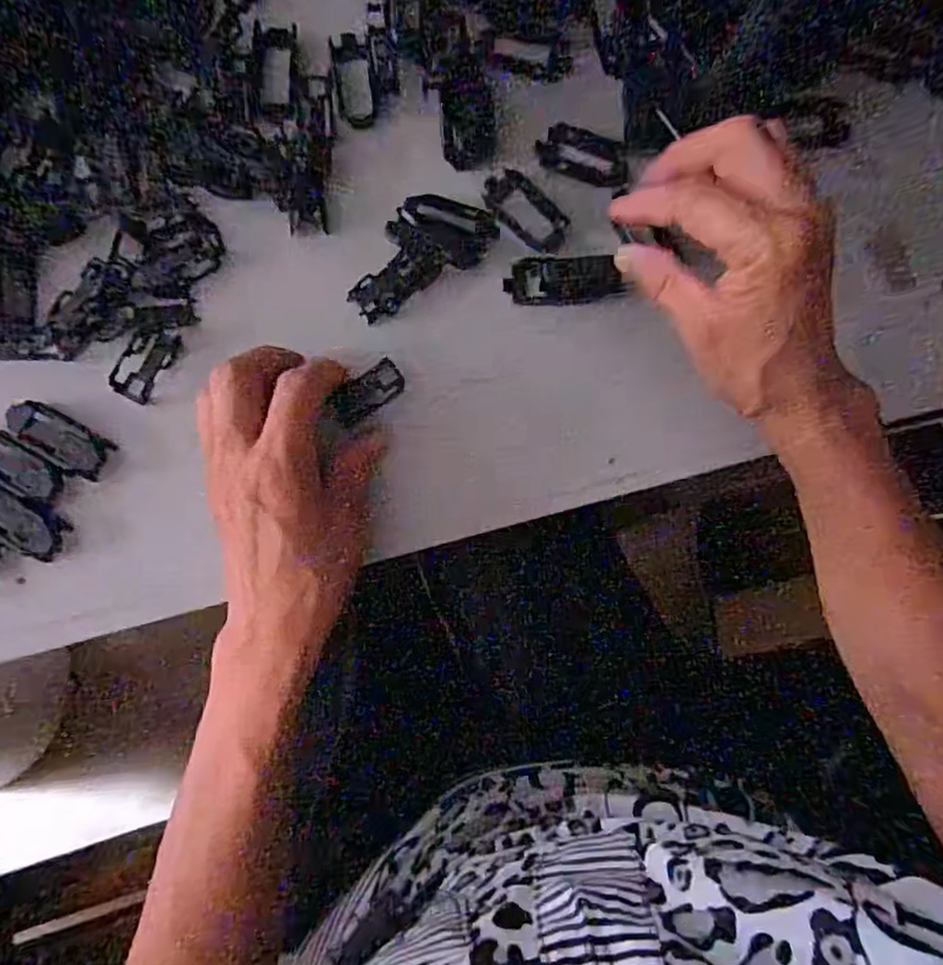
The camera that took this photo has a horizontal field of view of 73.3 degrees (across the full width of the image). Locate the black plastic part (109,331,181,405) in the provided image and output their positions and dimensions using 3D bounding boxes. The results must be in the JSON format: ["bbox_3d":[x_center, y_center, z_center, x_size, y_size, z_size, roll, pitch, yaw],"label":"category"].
[{"bbox_3d":[-0.168,-0.062,0.328,0.023,0.005,0.040,27,84,-3],"label":"black plastic part"}]

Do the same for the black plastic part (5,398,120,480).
[{"bbox_3d":[-0.207,-0.022,0.318,0.048,0.009,0.021,32,84,-2],"label":"black plastic part"}]

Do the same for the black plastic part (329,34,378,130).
[{"bbox_3d":[-0.063,-0.217,0.340,0.020,0.004,0.051,-11,87,-6],"label":"black plastic part"}]

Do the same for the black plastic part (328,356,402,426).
[{"bbox_3d":[-0.053,-0.045,0.327,0.018,0.007,0.043,46,66,0],"label":"black plastic part"}]

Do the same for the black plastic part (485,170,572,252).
[{"bbox_3d":[0.030,-0.145,0.340,0.027,0.005,0.052,-43,90,-6],"label":"black plastic part"}]

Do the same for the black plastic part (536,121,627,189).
[{"bbox_3d":[0.061,-0.178,0.342,0.050,0.004,0.027,21,84,-3],"label":"black plastic part"}]

